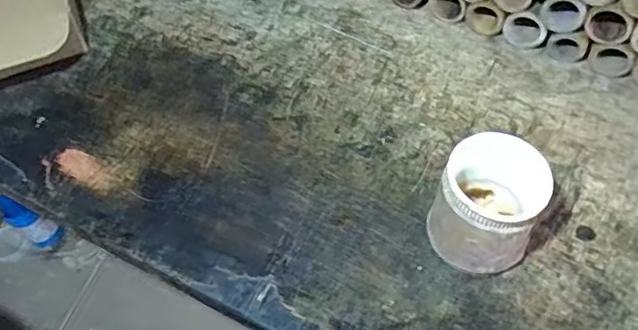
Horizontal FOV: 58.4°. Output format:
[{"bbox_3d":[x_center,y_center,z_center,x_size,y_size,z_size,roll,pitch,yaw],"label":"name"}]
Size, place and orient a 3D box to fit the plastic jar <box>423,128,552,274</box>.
[{"bbox_3d":[0.166,0.046,0.571,0.095,0.125,0.095,-3,54,3],"label":"plastic jar"}]

